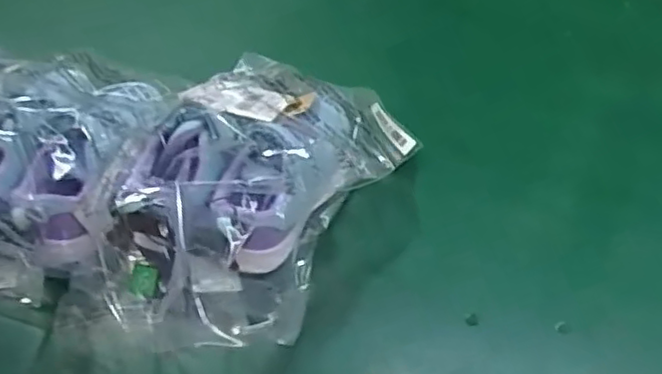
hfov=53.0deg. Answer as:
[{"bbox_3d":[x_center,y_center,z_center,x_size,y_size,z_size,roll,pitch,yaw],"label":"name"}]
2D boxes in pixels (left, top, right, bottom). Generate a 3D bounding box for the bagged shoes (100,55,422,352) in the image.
[{"bbox_3d":[-0.064,0.000,0.530,0.172,0.085,0.264,23,53,17],"label":"bagged shoes"}]

